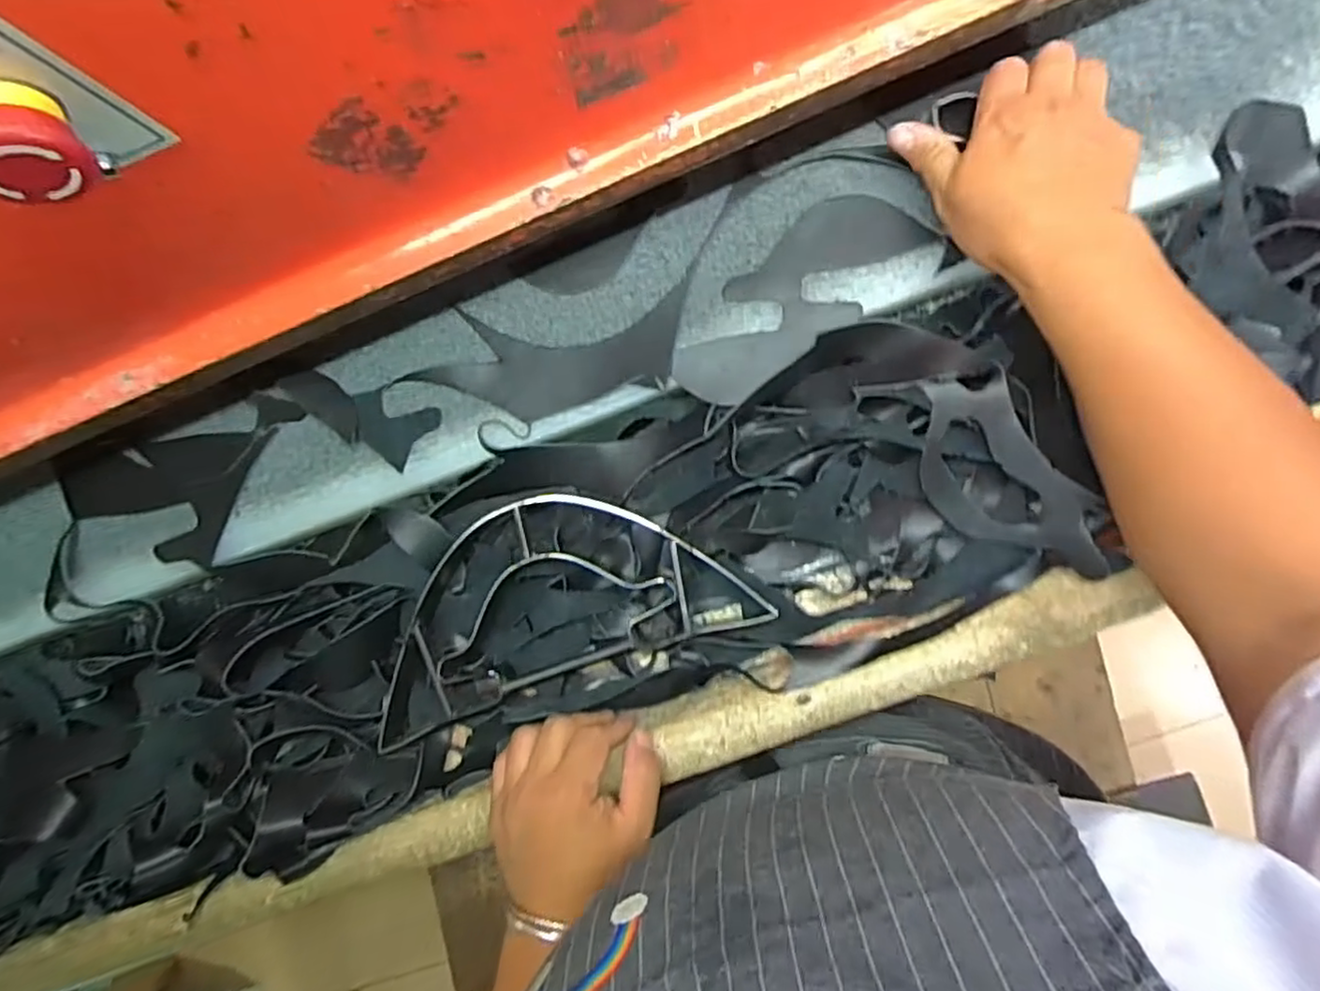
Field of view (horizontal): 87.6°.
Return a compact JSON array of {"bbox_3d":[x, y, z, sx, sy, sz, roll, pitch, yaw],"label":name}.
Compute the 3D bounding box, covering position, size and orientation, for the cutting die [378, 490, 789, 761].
[{"bbox_3d":[-0.072,0.063,0.446,0.263,0.043,0.119,-20,87,8],"label":"cutting die"}]

